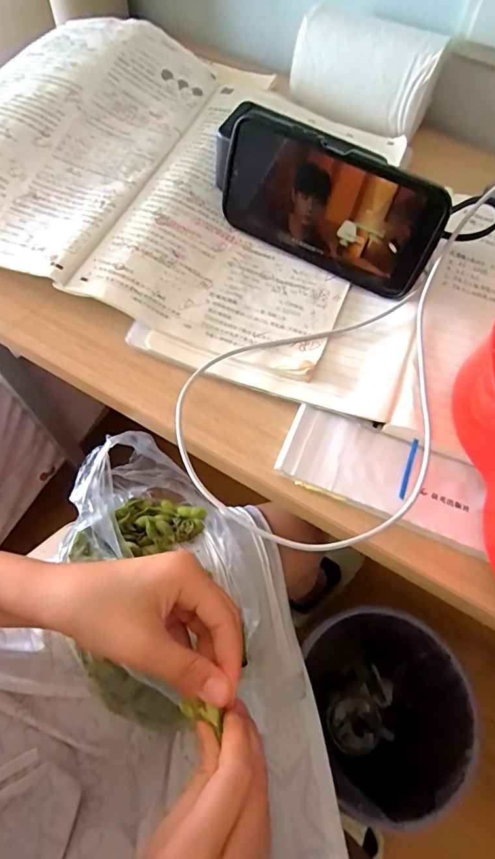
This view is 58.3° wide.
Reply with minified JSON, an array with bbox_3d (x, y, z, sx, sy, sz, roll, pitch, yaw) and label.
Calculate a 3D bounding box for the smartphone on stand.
[{"bbox_3d":[0.053,-0.168,0.331,0.180,0.087,0.017,30,48,12],"label":"smartphone on stand"}]

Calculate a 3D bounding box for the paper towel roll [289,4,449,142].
[{"bbox_3d":[0.110,-0.337,0.418,0.132,0.066,0.056,26,65,11],"label":"paper towel roll"}]

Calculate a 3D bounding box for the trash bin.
[{"bbox_3d":[0.207,0.457,0.768,0.225,0.320,0.260,-14,64,-9],"label":"trash bin"}]

